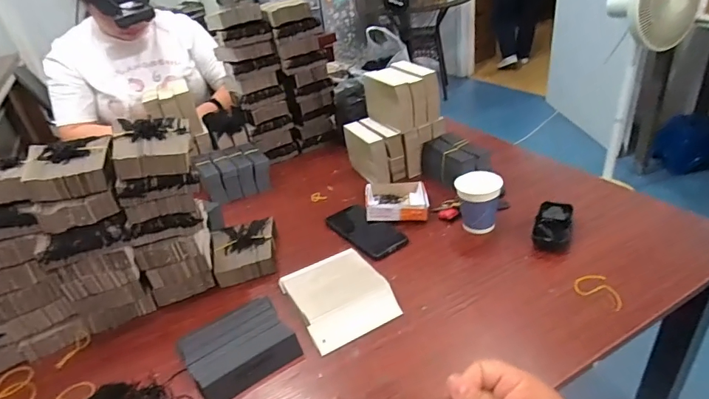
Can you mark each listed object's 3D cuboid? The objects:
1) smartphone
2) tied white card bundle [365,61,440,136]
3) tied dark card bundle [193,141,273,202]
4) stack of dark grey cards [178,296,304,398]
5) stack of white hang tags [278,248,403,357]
[{"bbox_3d":[0.017,0.054,0.798,0.078,0.015,0.171,-24,34,-25],"label":"smartphone"},{"bbox_3d":[0.099,-0.223,0.934,0.107,0.107,0.138,-24,34,-25],"label":"tied white card bundle"},{"bbox_3d":[-0.284,-0.067,1.030,0.148,0.080,0.147,-18,32,-16],"label":"tied dark card bundle"},{"bbox_3d":[-0.155,0.198,0.589,0.129,0.030,0.111,-25,35,-26],"label":"stack of dark grey cards"},{"bbox_3d":[-0.025,0.139,0.648,0.134,0.038,0.151,-23,34,-24],"label":"stack of white hang tags"}]

